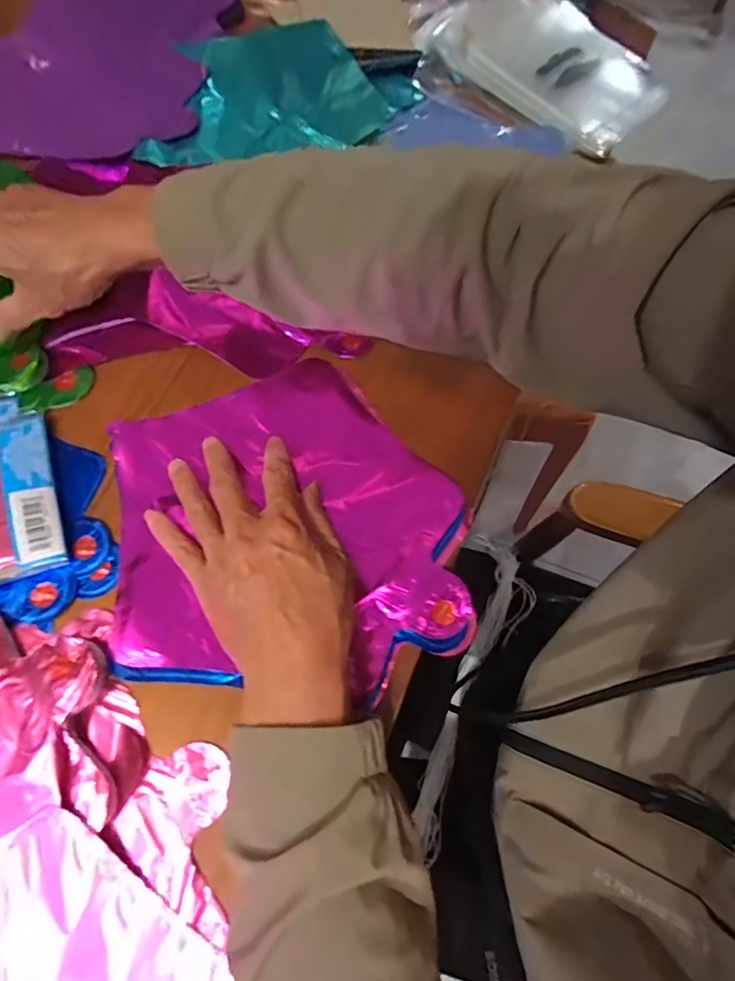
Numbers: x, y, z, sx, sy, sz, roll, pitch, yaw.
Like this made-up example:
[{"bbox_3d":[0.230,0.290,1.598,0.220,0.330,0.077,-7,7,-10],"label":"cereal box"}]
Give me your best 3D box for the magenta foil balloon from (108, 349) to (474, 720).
[{"bbox_3d":[-0.058,0.026,0.351,0.227,0.011,0.228,-24,71,-10],"label":"magenta foil balloon"}]

